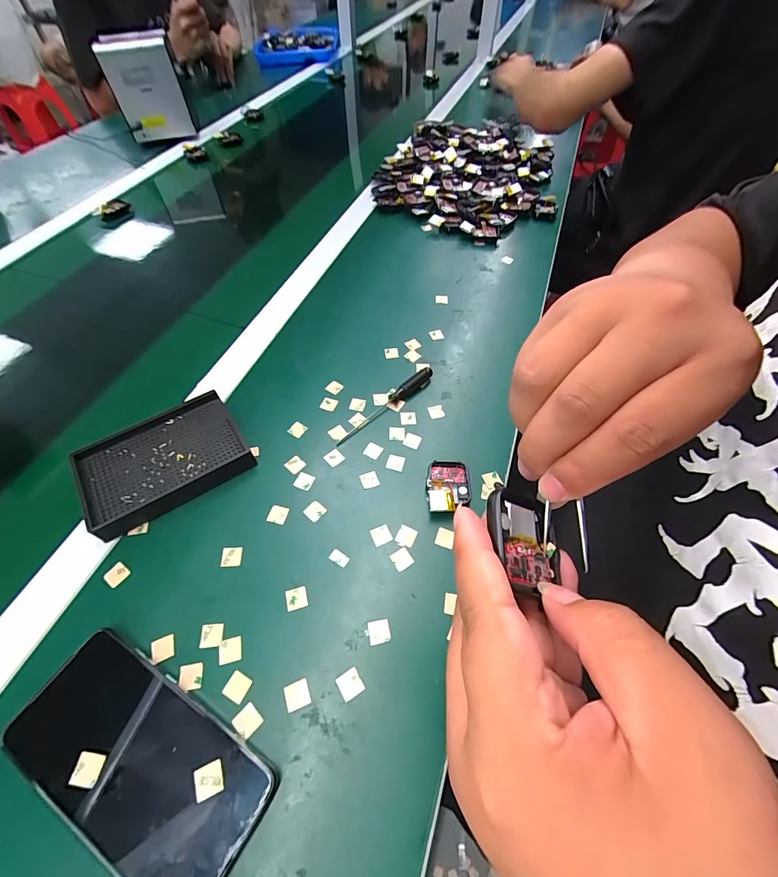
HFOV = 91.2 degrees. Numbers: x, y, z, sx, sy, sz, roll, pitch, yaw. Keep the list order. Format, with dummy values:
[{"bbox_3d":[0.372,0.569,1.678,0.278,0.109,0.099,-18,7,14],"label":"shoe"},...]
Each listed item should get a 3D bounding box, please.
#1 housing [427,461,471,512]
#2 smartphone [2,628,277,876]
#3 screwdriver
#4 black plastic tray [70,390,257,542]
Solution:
[{"bbox_3d":[0.054,0.044,0.343,0.038,0.015,0.053,5,56,3],"label":"housing"},{"bbox_3d":[-0.155,0.200,0.237,0.160,0.016,0.076,26,60,16],"label":"smartphone"},{"bbox_3d":[-0.003,-0.036,0.397,0.130,0.013,0.013,-37,64,-22],"label":"screwdriver"},{"bbox_3d":[-0.205,0.021,0.351,0.135,0.022,0.098,-29,61,-18],"label":"black plastic tray"}]

